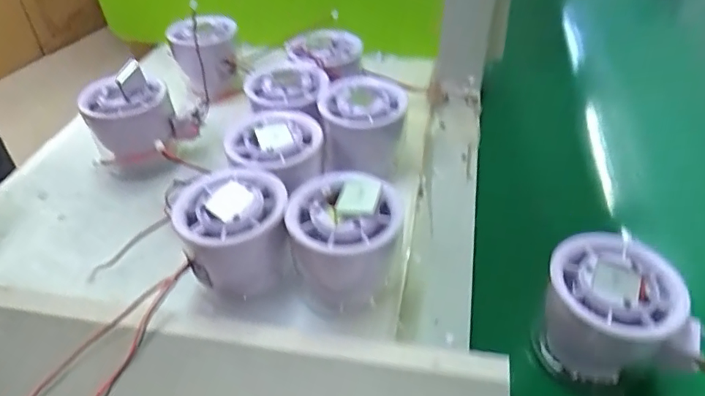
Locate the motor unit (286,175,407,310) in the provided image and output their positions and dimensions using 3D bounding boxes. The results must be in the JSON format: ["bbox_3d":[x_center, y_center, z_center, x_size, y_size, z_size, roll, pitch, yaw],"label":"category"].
[{"bbox_3d":[-0.003,0.021,0.264,0.055,0.055,0.058,0,40,0],"label":"motor unit"}]

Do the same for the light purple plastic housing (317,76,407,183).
[{"bbox_3d":[0.005,-0.041,0.348,0.059,0.062,0.060,1,42,6],"label":"light purple plastic housing"}]

